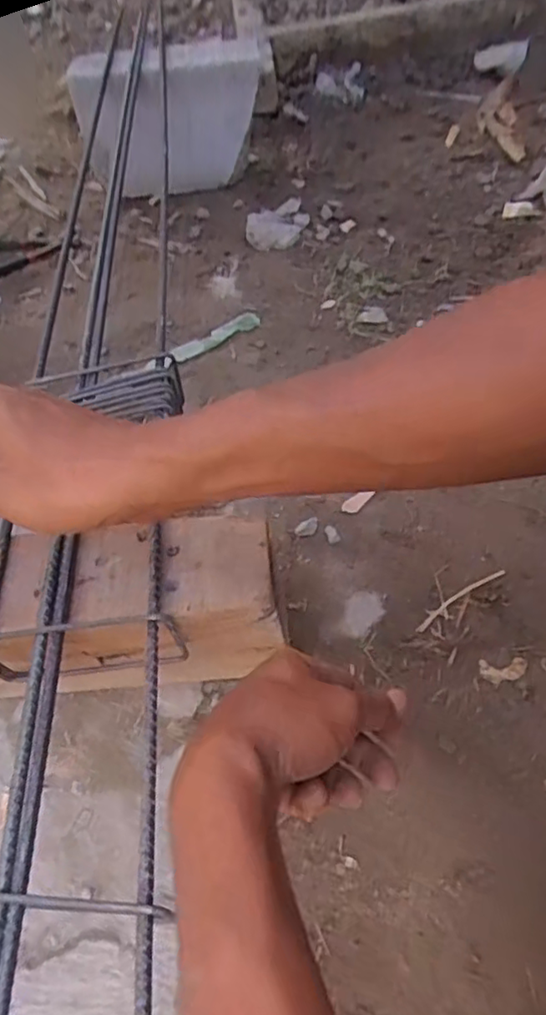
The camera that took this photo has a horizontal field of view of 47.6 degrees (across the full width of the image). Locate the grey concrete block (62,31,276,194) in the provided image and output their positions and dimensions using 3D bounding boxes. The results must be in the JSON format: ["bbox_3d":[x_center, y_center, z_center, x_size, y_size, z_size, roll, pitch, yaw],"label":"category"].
[{"bbox_3d":[-0.166,-0.659,1.051,0.326,0.206,0.072,-4,54,3],"label":"grey concrete block"}]

